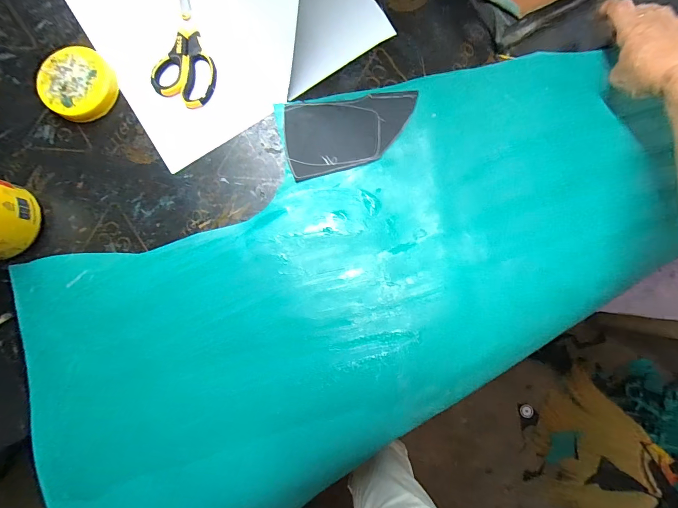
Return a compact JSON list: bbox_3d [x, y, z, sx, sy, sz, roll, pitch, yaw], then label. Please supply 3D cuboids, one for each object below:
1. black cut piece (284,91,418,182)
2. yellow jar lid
[{"bbox_3d":[0.016,-0.151,0.417,0.163,0.005,0.092,-8,87,1],"label":"black cut piece"},{"bbox_3d":[-0.324,-0.212,0.410,0.080,0.026,0.086,0,84,1],"label":"yellow jar lid"}]

